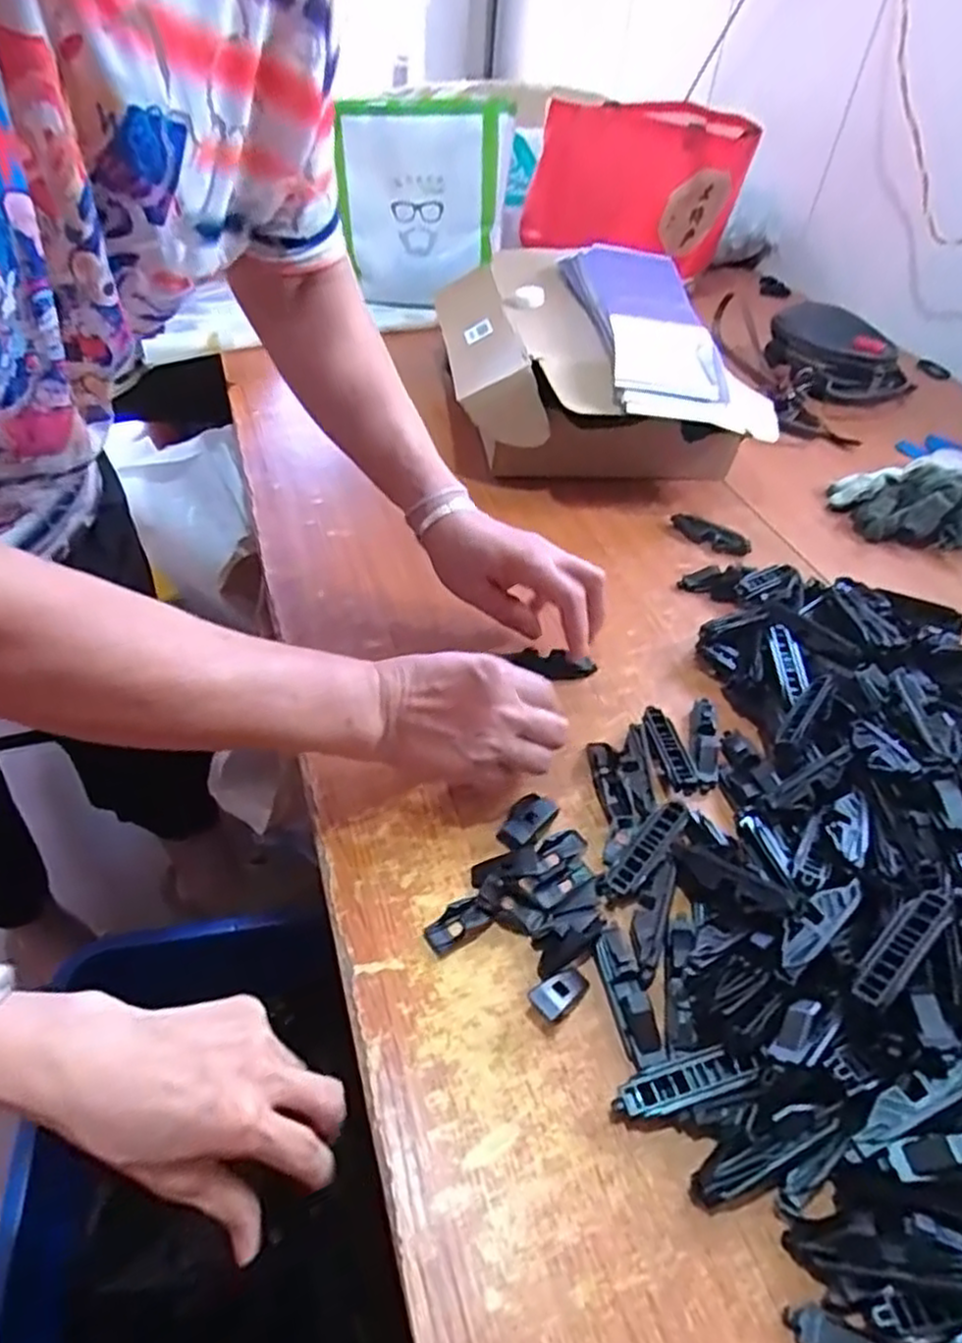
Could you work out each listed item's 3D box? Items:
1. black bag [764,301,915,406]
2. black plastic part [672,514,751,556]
[{"bbox_3d":[0.483,-0.419,0.970,0.176,0.088,0.141,-1,45,-6],"label":"black bag"},{"bbox_3d":[0.224,-0.135,0.715,0.082,0.016,0.016,35,52,27],"label":"black plastic part"}]

